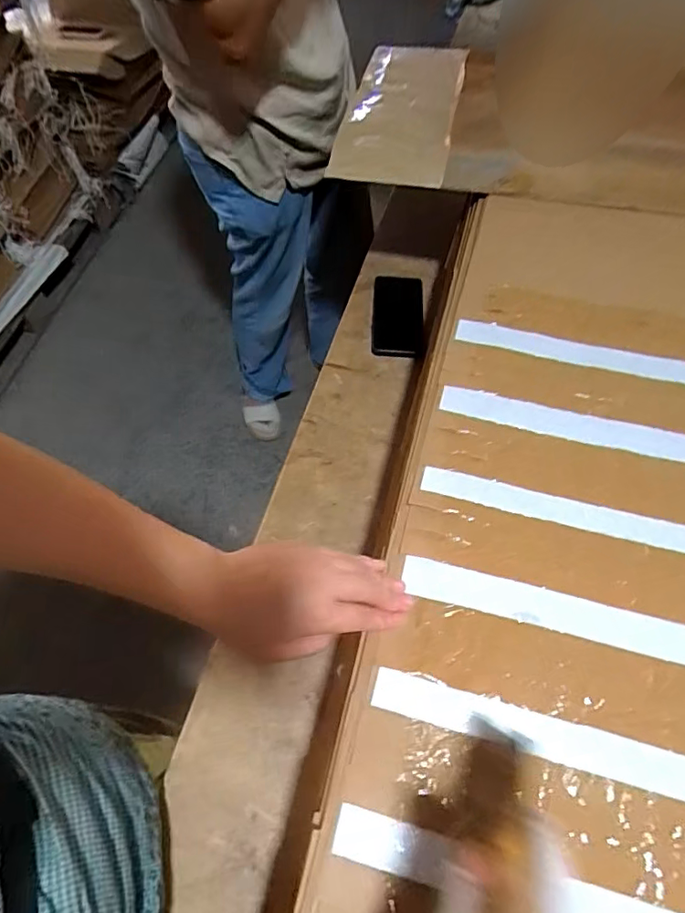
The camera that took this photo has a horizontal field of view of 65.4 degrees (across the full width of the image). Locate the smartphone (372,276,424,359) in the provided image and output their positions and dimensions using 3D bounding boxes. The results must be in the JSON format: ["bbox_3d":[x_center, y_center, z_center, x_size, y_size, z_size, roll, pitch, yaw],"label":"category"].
[{"bbox_3d":[0.083,-0.216,0.807,0.075,0.007,0.148,4,62,1],"label":"smartphone"}]

